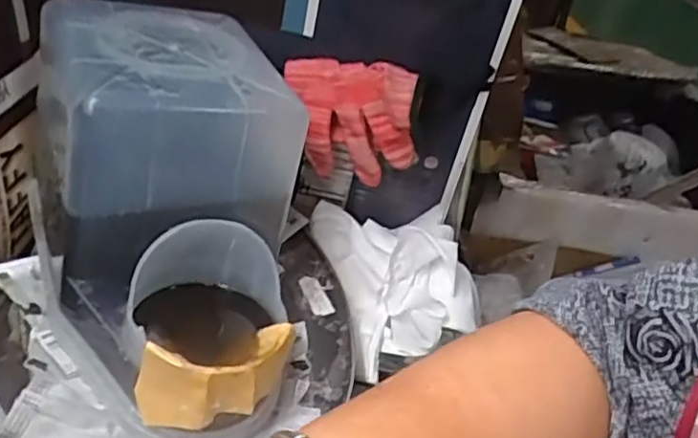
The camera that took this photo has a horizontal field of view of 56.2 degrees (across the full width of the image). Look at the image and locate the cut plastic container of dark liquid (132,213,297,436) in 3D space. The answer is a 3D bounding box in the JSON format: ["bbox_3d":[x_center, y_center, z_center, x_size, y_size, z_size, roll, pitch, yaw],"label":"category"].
[{"bbox_3d":[-0.074,0.063,0.358,0.086,0.096,0.095,-2,31,-12],"label":"cut plastic container of dark liquid"}]

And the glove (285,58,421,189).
[{"bbox_3d":[0.000,-0.075,0.502,0.099,0.085,0.034,7,31,2],"label":"glove"}]

